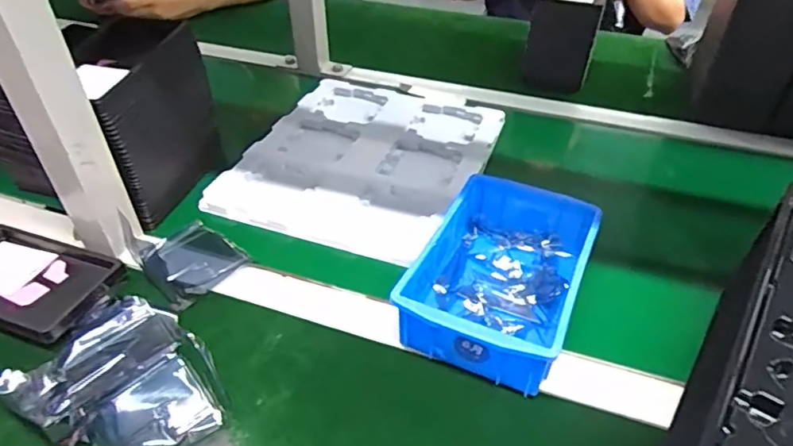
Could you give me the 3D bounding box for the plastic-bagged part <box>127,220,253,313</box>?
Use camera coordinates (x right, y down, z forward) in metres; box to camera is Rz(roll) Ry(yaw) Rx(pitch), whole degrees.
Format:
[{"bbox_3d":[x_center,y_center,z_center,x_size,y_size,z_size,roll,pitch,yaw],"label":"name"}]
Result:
[{"bbox_3d":[-0.200,0.034,0.533,0.084,0.013,0.090,-33,50,-32],"label":"plastic-bagged part"}]

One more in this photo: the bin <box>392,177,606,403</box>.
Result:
[{"bbox_3d":[0.095,0.044,0.483,0.124,0.064,0.194,17,44,20],"label":"bin"}]

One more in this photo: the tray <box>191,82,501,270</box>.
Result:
[{"bbox_3d":[-0.038,-0.086,0.671,0.262,0.012,0.325,17,44,19],"label":"tray"}]

